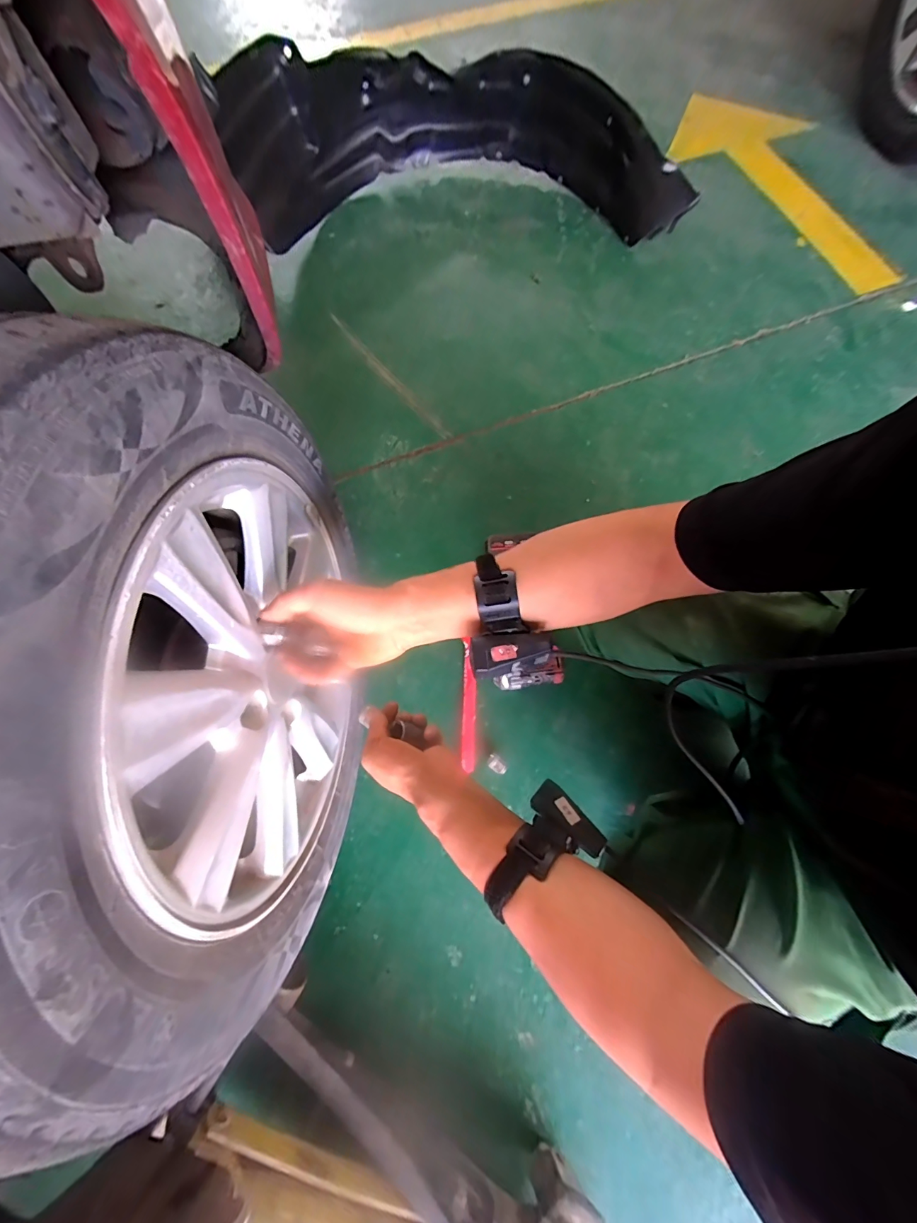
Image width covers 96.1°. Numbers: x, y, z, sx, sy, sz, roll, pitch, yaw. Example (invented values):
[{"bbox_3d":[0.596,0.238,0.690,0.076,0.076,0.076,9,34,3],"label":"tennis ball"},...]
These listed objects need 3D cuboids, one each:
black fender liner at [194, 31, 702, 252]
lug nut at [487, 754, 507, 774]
[{"bbox_3d":[0.015,-1.192,1.047,1.122,0.283,0.442,1,72,2],"label":"black fender liner"},{"bbox_3d":[0.064,0.255,0.688,0.034,0.019,0.022,39,78,13],"label":"lug nut"}]

